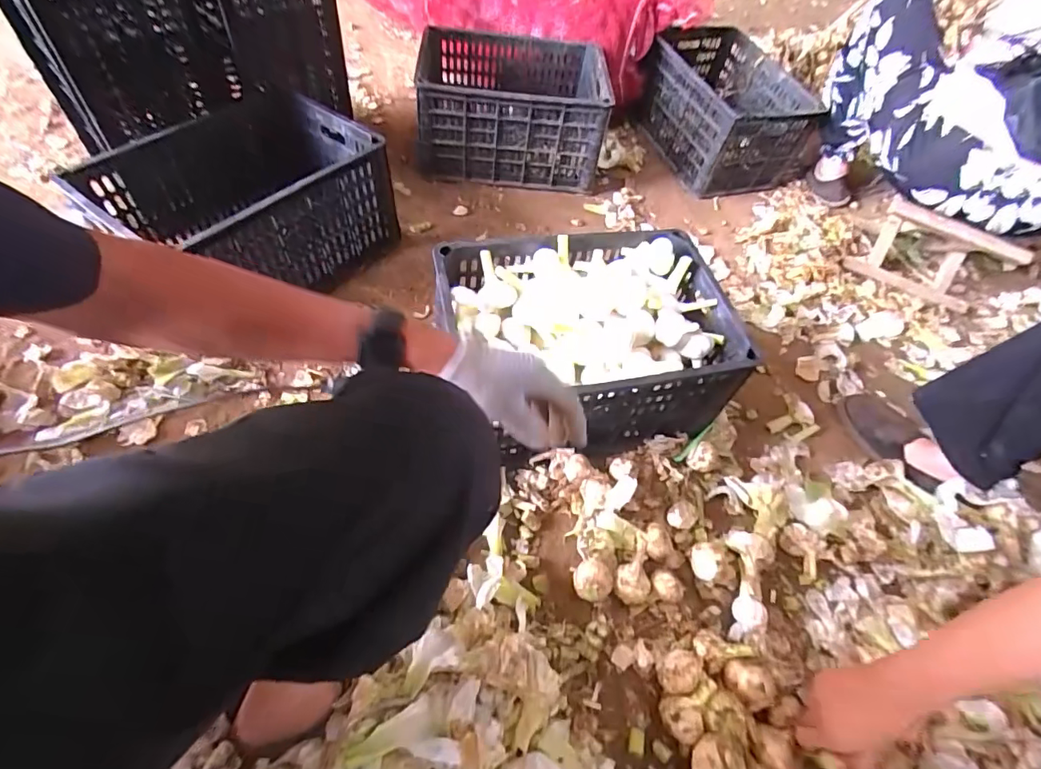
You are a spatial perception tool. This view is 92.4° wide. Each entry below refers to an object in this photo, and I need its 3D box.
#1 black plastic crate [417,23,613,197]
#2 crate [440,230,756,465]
[{"bbox_3d":[-0.025,-0.699,1.269,0.437,0.247,0.345,1,55,-5],"label":"black plastic crate"},{"bbox_3d":[0.106,-0.076,0.841,0.443,0.206,0.315,-6,56,-9],"label":"crate"}]

